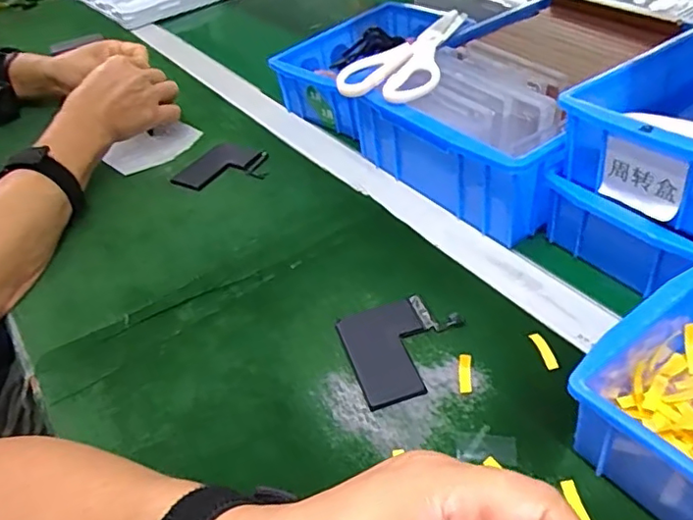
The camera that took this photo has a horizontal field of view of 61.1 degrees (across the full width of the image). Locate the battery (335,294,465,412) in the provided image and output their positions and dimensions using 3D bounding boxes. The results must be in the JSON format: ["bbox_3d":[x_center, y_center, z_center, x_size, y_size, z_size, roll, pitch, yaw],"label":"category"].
[{"bbox_3d":[0.040,0.057,0.393,0.078,0.007,0.076,-20,49,-8],"label":"battery"}]

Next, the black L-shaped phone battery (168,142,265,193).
[{"bbox_3d":[-0.122,-0.091,0.581,0.082,0.007,0.072,15,45,24],"label":"black L-shaped phone battery"}]

